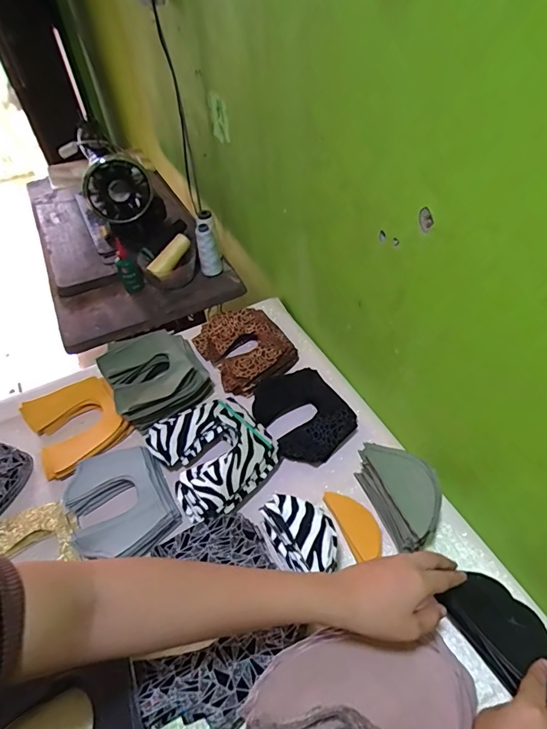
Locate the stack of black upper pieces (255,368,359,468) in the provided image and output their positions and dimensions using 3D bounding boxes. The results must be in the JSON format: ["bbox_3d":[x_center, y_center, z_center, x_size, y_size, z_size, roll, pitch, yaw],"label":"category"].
[{"bbox_3d":[0.039,0.071,0.665,0.121,0.047,0.165,-25,51,-18],"label":"stack of black upper pieces"}]

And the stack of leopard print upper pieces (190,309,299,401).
[{"bbox_3d":[-0.052,-0.037,0.766,0.140,0.037,0.164,-27,51,-19],"label":"stack of leopard print upper pieces"}]

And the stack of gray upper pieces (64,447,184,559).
[{"bbox_3d":[-0.208,0.188,0.581,0.125,0.034,0.149,-26,51,-18],"label":"stack of gray upper pieces"}]

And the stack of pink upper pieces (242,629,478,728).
[{"bbox_3d":[0.100,0.340,0.404,0.198,0.040,0.183,-28,52,-20],"label":"stack of pink upper pieces"}]

